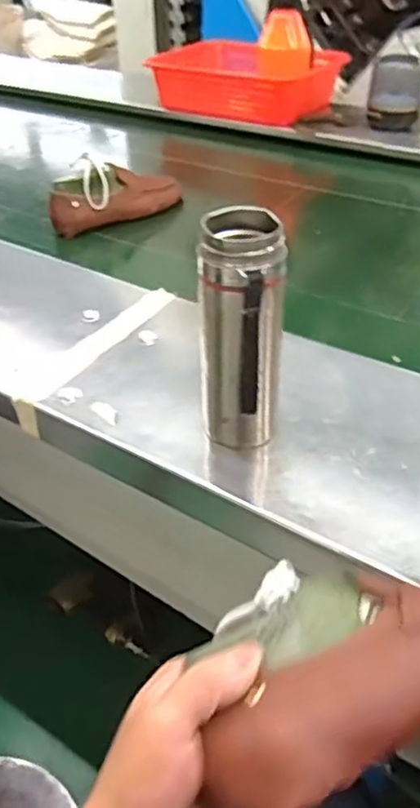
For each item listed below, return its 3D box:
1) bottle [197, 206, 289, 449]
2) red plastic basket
[{"bbox_3d":[0.027,-0.054,0.551,0.071,0.197,0.076,1,39,5],"label":"bottle"},{"bbox_3d":[0.091,-0.763,1.540,0.410,0.125,0.239,14,42,20],"label":"red plastic basket"}]

